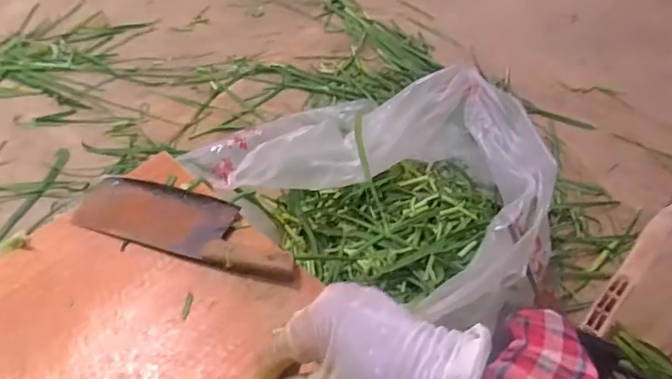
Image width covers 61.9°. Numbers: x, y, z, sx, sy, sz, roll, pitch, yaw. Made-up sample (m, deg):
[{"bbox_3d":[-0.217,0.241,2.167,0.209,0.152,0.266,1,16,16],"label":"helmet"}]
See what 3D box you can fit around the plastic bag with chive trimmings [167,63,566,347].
[{"bbox_3d":[0.100,-0.004,0.898,0.491,0.258,0.409,35,57,20],"label":"plastic bag with chive trimmings"}]

